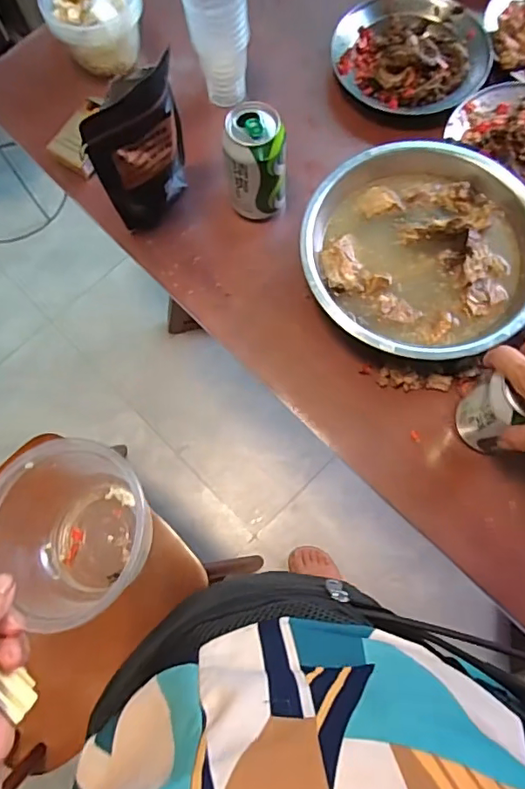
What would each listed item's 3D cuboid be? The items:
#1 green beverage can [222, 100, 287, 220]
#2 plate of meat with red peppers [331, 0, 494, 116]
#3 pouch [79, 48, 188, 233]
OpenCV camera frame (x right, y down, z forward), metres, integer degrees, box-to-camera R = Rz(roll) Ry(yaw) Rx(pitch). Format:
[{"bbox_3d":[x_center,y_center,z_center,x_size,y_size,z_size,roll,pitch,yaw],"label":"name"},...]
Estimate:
[{"bbox_3d":[-0.008,-0.244,0.558,0.066,0.103,0.066,-1,74,2],"label":"green beverage can"},{"bbox_3d":[0.188,-0.429,0.642,0.181,0.039,0.189,39,79,12],"label":"plate of meat with red peppers"},{"bbox_3d":[-0.121,-0.252,0.542,0.048,0.171,0.116,24,76,9],"label":"pouch"}]

